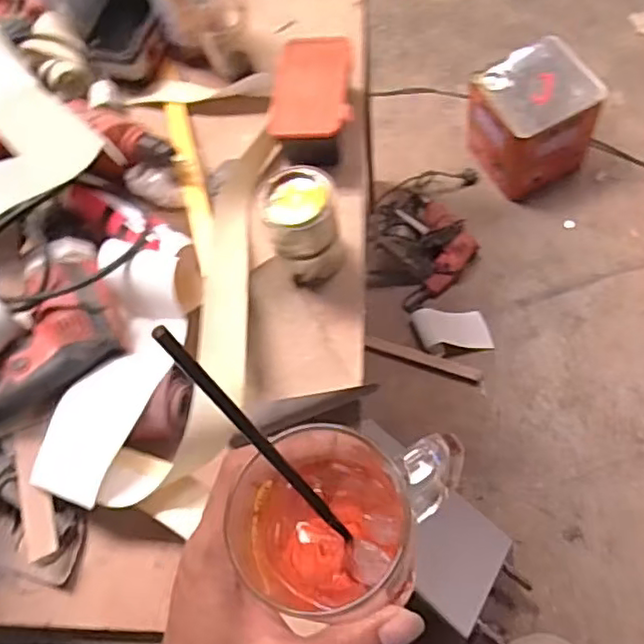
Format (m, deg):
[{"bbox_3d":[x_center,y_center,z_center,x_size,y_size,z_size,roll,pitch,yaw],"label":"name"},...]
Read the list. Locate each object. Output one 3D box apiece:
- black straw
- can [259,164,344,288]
[{"bbox_3d":[-0.022,0.053,0.255,0.006,0.154,0.005,19,61,45],"label":"black straw"},{"bbox_3d":[-0.020,-0.096,0.642,0.069,0.113,0.071,-4,65,8],"label":"can"}]

